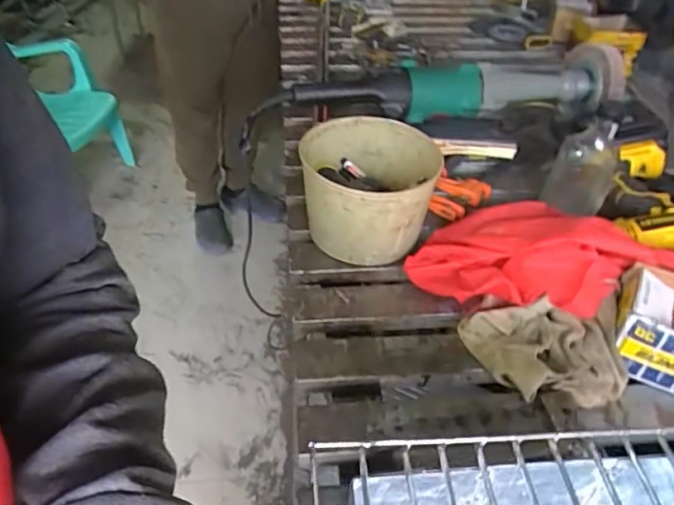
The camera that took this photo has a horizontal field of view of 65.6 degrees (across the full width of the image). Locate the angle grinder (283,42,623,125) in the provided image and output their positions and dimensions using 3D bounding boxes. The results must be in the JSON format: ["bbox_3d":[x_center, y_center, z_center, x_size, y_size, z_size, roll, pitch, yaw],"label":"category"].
[{"bbox_3d":[0.195,-0.255,0.838,0.533,0.112,0.110,-12,44,-17],"label":"angle grinder"}]

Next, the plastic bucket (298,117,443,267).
[{"bbox_3d":[0.033,-0.074,0.631,0.155,0.115,0.160,2,41,-2],"label":"plastic bucket"}]

